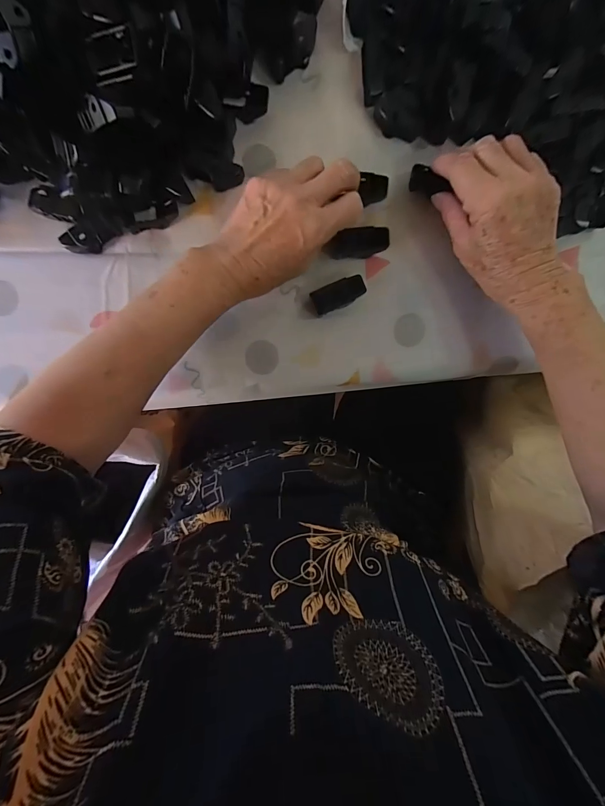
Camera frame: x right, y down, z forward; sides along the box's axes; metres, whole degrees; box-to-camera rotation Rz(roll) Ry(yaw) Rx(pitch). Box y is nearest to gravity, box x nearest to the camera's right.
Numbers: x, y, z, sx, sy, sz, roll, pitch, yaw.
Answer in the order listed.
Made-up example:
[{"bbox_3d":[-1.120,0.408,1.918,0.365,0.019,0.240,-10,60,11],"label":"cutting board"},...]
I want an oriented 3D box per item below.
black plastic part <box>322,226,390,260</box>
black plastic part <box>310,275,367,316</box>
[{"bbox_3d":[0.050,-0.148,0.320,0.059,0.013,0.024,-6,98,14],"label":"black plastic part"},{"bbox_3d":[0.034,-0.101,0.322,0.050,0.019,0.023,-24,95,1],"label":"black plastic part"}]

